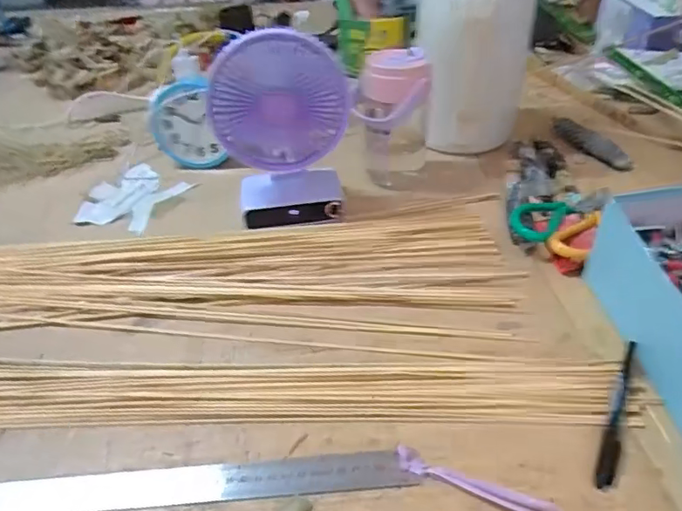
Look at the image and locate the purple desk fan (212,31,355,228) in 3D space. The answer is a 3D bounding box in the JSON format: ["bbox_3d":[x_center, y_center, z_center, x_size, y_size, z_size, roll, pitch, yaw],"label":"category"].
[{"bbox_3d":[-0.065,-0.139,0.595,0.149,0.208,0.074,-7,39,-4],"label":"purple desk fan"}]

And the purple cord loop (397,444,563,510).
[{"bbox_3d":[0.098,0.166,0.375,0.122,0.005,0.018,16,43,22],"label":"purple cord loop"}]

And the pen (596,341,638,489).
[{"bbox_3d":[0.217,0.118,0.410,0.014,0.016,0.137,17,44,23],"label":"pen"}]

